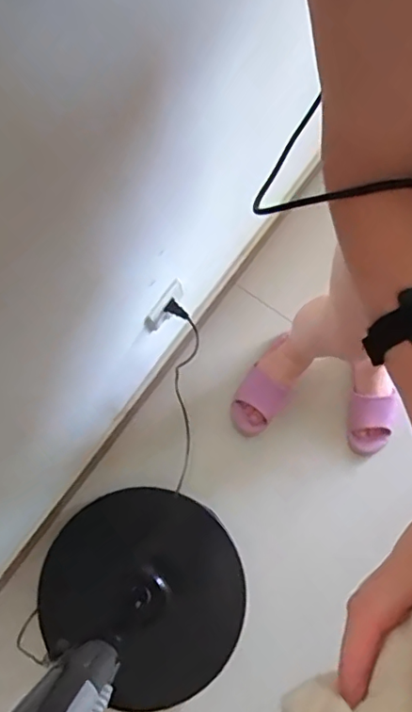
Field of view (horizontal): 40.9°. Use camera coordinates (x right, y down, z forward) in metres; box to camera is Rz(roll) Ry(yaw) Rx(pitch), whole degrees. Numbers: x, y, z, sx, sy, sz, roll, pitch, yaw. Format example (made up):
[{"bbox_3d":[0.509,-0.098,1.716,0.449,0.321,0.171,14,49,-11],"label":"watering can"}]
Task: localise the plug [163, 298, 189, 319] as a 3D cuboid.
[{"bbox_3d":[-0.050,-0.076,0.940,0.039,0.037,0.024,40,81,8],"label":"plug"}]

